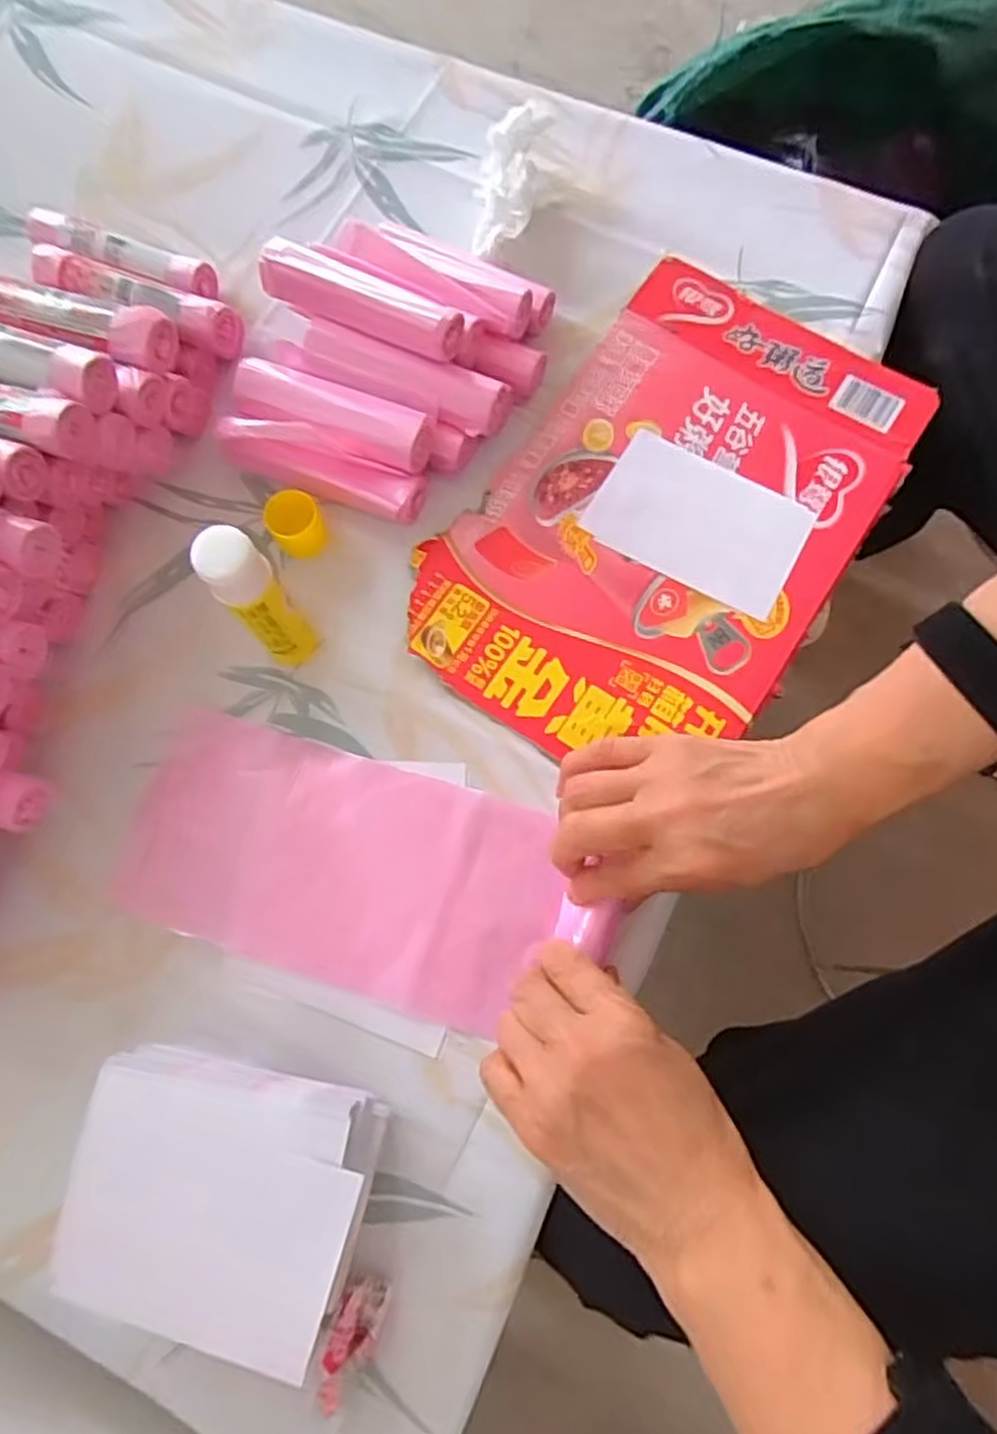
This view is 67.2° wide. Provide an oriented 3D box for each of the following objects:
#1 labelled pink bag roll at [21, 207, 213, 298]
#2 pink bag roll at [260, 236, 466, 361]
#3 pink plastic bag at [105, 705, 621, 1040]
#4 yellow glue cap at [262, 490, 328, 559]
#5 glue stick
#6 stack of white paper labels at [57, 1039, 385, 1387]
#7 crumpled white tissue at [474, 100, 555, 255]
[{"bbox_3d":[-0.245,-0.294,0.481,0.136,0.029,0.025,22,76,6],"label":"labelled pink bag roll"},{"bbox_3d":[-0.076,-0.234,0.425,0.119,0.030,0.031,23,76,7],"label":"pink bag roll"},{"bbox_3d":[-0.070,0.078,0.381,0.241,0.026,0.114,17,76,5],"label":"pink plastic bag"},{"bbox_3d":[-0.118,-0.112,0.435,0.029,0.033,0.026,-15,75,-4],"label":"yellow glue cap"},{"bbox_3d":[-0.119,-0.056,0.376,0.027,0.105,0.028,0,75,1],"label":"glue stick"},{"bbox_3d":[-0.119,0.209,0.333,0.120,0.055,0.098,12,75,4],"label":"stack of white paper labels"},{"bbox_3d":[0.008,-0.350,0.489,0.045,0.044,0.106,10,75,3],"label":"crumpled white tissue"}]

